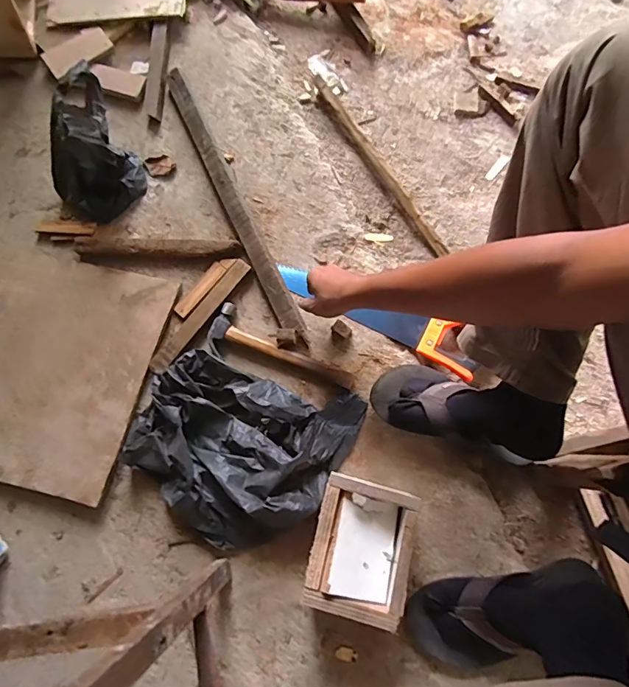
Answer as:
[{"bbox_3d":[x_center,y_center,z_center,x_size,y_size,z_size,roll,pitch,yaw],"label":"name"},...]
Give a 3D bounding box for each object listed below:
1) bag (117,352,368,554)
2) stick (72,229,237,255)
[{"bbox_3d":[-0.120,0.144,0.660,0.306,0.064,0.285,32,80,10],"label":"bag"},{"bbox_3d":[-0.280,-0.177,0.771,0.288,0.026,0.042,1,77,4],"label":"stick"}]

